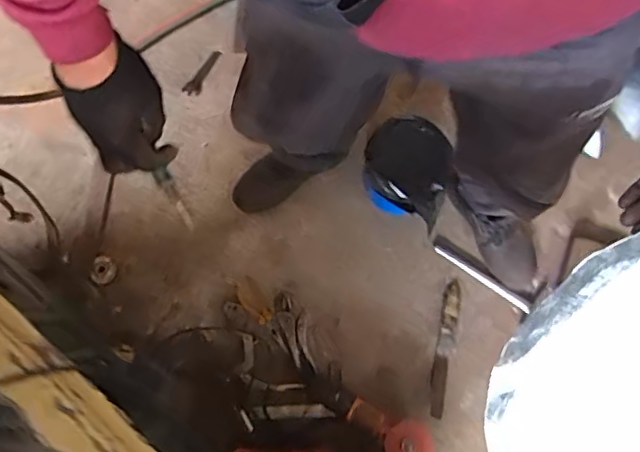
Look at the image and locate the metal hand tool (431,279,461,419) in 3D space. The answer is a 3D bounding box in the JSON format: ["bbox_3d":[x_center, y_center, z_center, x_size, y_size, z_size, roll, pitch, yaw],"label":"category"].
[{"bbox_3d":[0.290,0.282,1.327,0.041,0.011,0.305,11,77,4],"label":"metal hand tool"}]

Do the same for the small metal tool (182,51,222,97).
[{"bbox_3d":[-0.310,-0.406,1.507,0.042,0.014,0.151,23,76,5],"label":"small metal tool"}]

